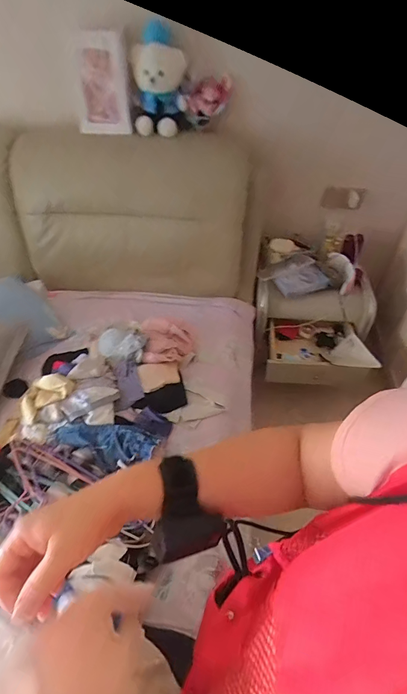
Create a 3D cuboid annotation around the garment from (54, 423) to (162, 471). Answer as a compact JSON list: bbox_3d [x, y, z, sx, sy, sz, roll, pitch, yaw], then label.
[{"bbox_3d":[-0.283,0.281,1.018,0.300,0.065,0.128,5,48,6],"label":"garment"}]

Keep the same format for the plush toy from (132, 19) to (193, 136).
[{"bbox_3d":[-0.161,-0.955,1.277,0.195,0.337,0.219,-4,48,-3],"label":"plush toy"}]

